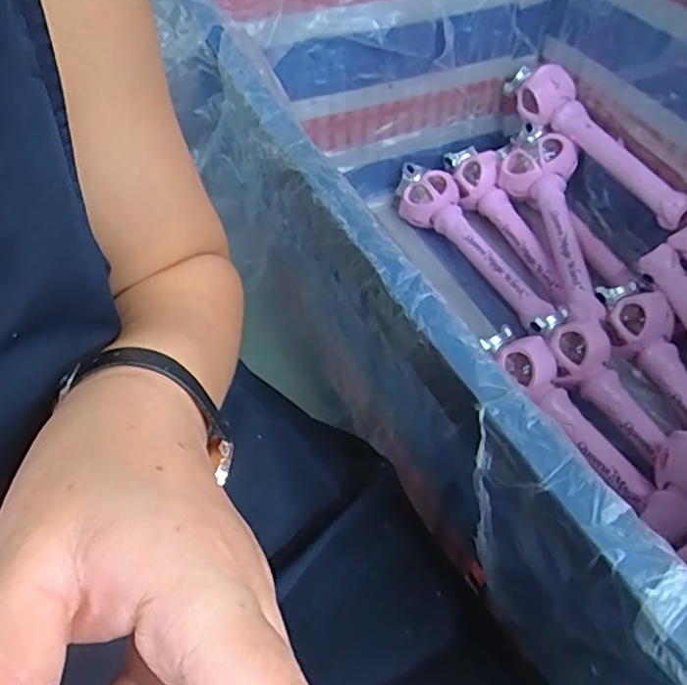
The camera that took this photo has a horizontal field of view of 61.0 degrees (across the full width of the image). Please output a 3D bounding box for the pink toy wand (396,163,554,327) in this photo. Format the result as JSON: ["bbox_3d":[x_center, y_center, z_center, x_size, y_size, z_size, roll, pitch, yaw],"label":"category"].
[{"bbox_3d":[0.205,-0.157,0.906,0.092,0.065,0.352,-26,56,-20],"label":"pink toy wand"}]

